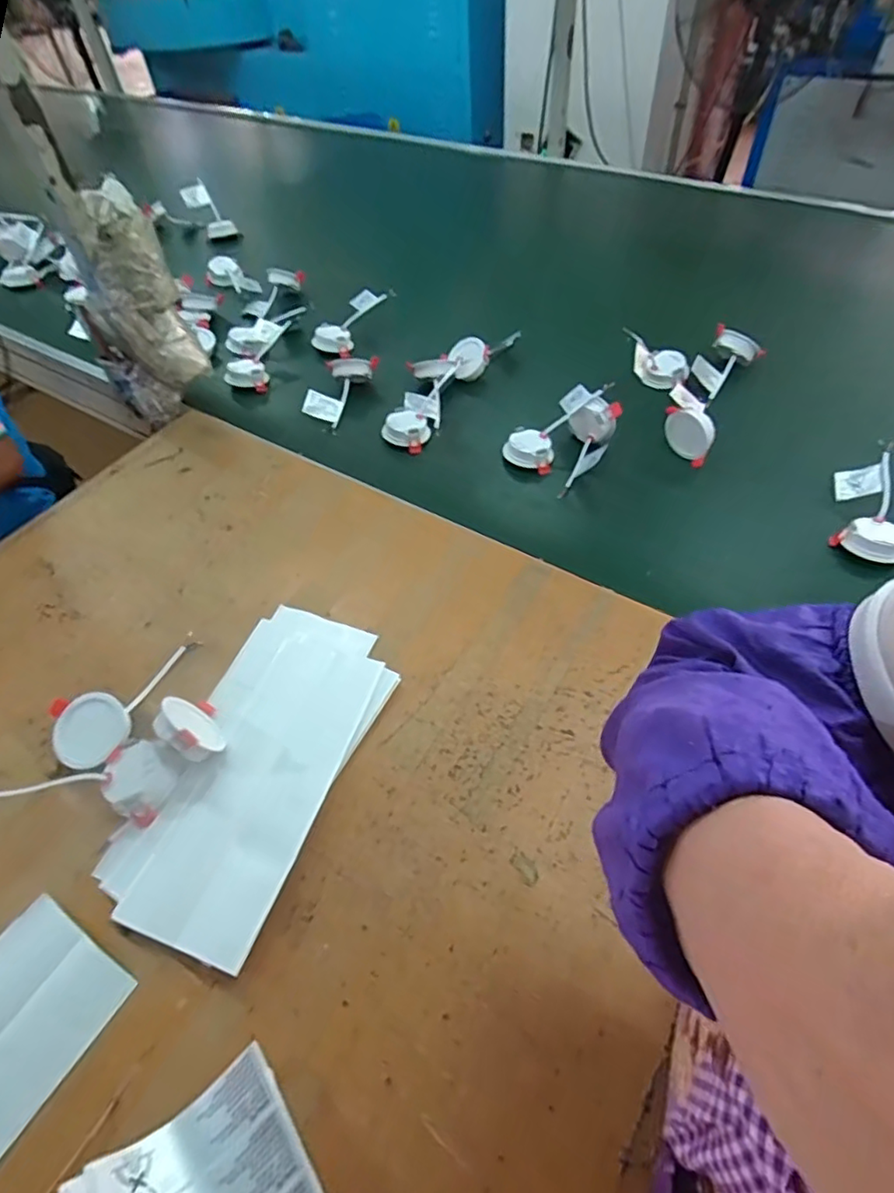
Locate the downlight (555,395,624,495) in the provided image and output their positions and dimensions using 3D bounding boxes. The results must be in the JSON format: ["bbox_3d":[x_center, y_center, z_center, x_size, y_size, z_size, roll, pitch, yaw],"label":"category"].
[{"bbox_3d":[0.207,-0.213,0.864,0.074,0.079,0.130,6,54,6],"label":"downlight"}]

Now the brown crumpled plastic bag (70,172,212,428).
[{"bbox_3d":[-0.447,-0.399,0.889,0.068,0.315,0.133,26,58,21],"label":"brown crumpled plastic bag"}]

